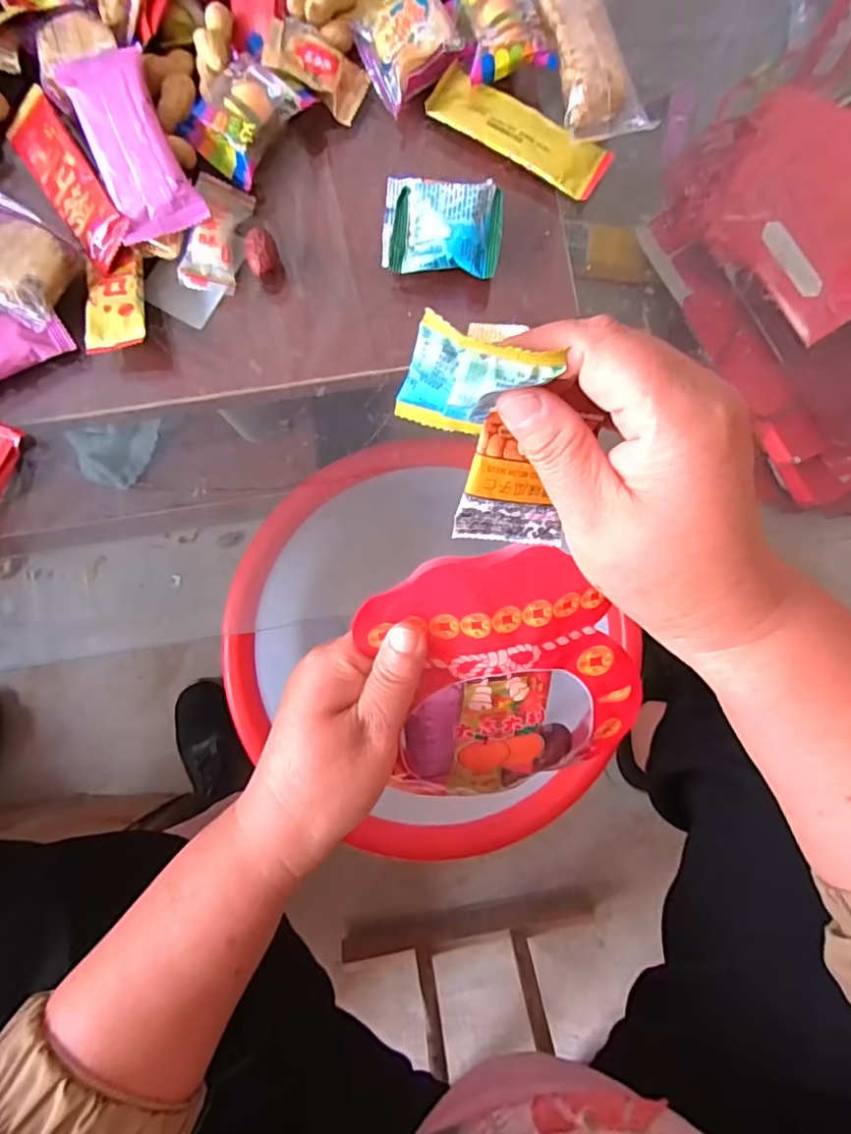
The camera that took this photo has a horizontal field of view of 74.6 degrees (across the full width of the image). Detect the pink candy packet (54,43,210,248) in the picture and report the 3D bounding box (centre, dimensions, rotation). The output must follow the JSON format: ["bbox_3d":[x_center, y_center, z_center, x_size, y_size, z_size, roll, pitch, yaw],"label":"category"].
[{"bbox_3d":[-0.151,-0.219,0.287,0.043,0.018,0.095,-21,85,-2],"label":"pink candy packet"}]

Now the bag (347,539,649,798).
[{"bbox_3d":[0.045,0.059,0.293,0.132,0.019,0.164,-12,125,-2],"label":"bag"}]

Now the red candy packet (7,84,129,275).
[{"bbox_3d":[-0.190,-0.207,0.295,0.030,0.007,0.104,-36,82,14],"label":"red candy packet"}]

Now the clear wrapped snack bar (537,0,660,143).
[{"bbox_3d":[0.091,-0.280,0.303,0.044,0.019,0.089,-14,85,-2],"label":"clear wrapped snack bar"}]

